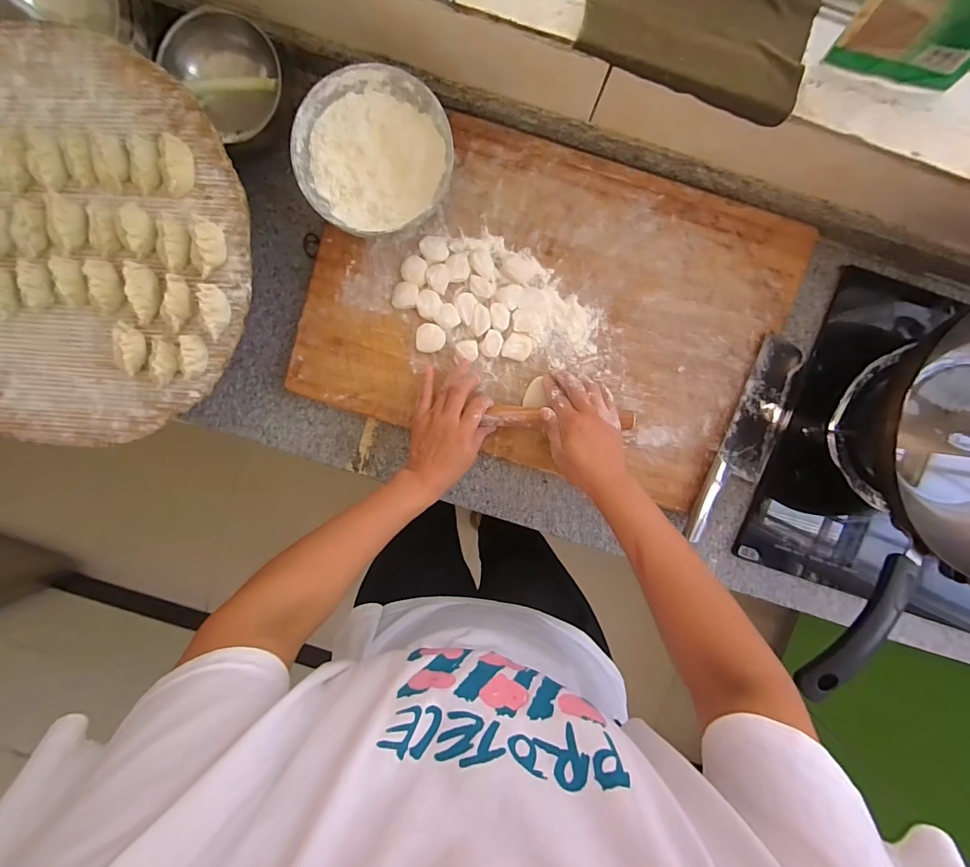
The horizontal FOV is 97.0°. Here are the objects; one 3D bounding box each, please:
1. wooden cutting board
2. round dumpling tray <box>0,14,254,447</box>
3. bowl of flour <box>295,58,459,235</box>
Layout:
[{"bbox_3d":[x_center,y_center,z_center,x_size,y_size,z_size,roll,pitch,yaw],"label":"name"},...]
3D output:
[{"bbox_3d":[0.071,-0.161,0.556,0.561,0.042,0.383,18,95,-1],"label":"wooden cutting board"},{"bbox_3d":[-0.452,-0.192,0.447,0.392,0.044,0.404,0,95,1],"label":"round dumpling tray"},{"bbox_3d":[-0.122,-0.307,0.496,0.166,0.071,0.165,0,95,1],"label":"bowl of flour"}]

